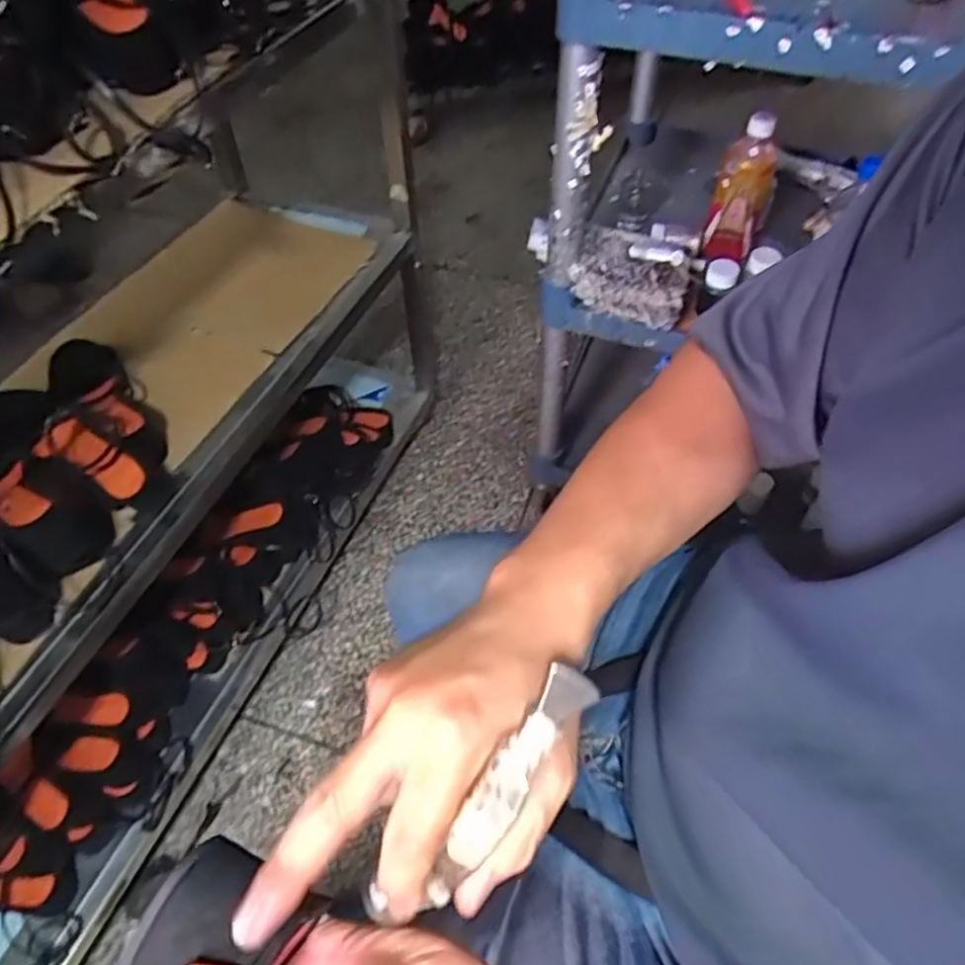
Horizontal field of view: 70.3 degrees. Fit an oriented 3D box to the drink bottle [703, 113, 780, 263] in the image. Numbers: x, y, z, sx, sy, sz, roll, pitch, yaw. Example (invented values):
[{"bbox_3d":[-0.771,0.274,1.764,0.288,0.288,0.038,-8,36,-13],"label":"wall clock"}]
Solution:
[{"bbox_3d":[0.339,-0.374,0.900,0.070,0.189,0.052,15,52,16],"label":"drink bottle"}]

